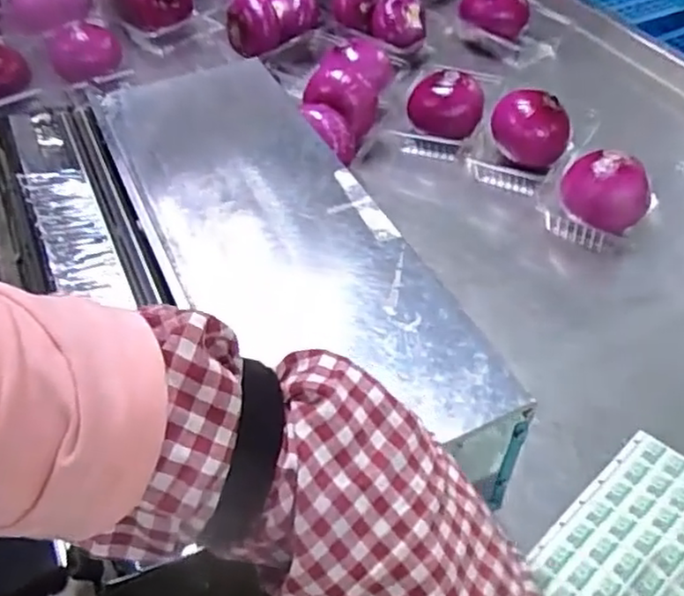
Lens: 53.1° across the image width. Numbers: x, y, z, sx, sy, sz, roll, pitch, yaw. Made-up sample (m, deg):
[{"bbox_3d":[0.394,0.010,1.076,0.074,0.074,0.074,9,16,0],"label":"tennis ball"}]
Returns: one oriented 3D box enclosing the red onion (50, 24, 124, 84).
[{"bbox_3d":[-0.369,-0.356,0.983,0.097,0.053,0.079,-15,50,-12],"label":"red onion"}]

